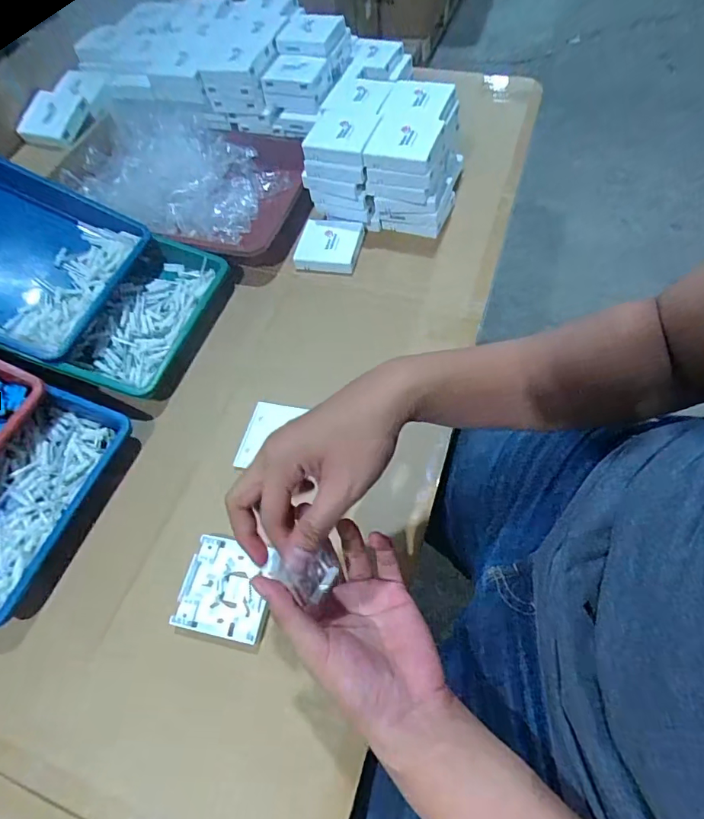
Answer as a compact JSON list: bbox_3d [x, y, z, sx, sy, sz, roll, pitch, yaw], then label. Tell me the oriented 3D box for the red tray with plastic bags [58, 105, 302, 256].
[{"bbox_3d":[-0.242,-0.345,0.709,0.340,0.079,0.243,15,63,9],"label":"red tray with plastic bags"}]

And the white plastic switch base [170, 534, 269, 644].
[{"bbox_3d":[-0.120,0.173,0.458,0.085,0.017,0.086,7,61,11],"label":"white plastic switch base"}]

